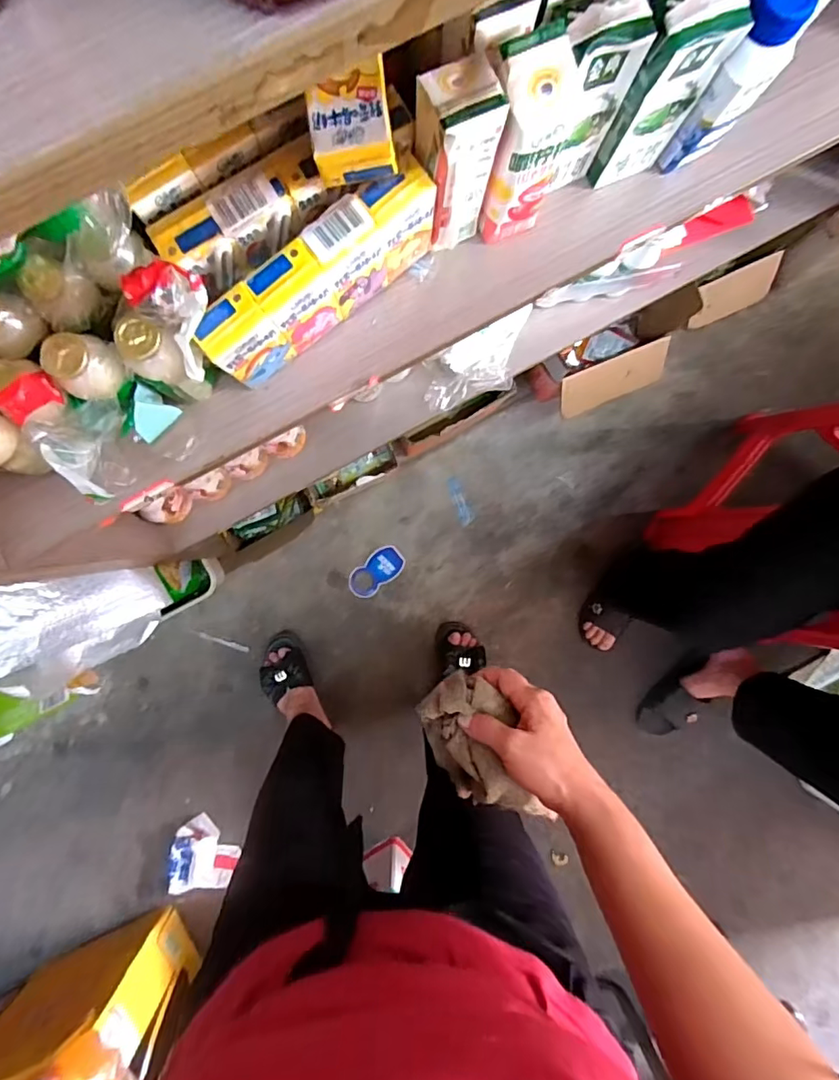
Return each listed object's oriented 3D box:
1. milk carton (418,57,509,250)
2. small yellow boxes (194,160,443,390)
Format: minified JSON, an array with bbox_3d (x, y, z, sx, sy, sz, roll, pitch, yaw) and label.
[{"bbox_3d":[0.023,-0.257,0.372,0.049,0.130,0.049,-27,93,-1],"label":"milk carton"},{"bbox_3d":[-0.072,-0.188,0.395,0.184,0.085,0.033,-38,93,-1],"label":"small yellow boxes"}]

